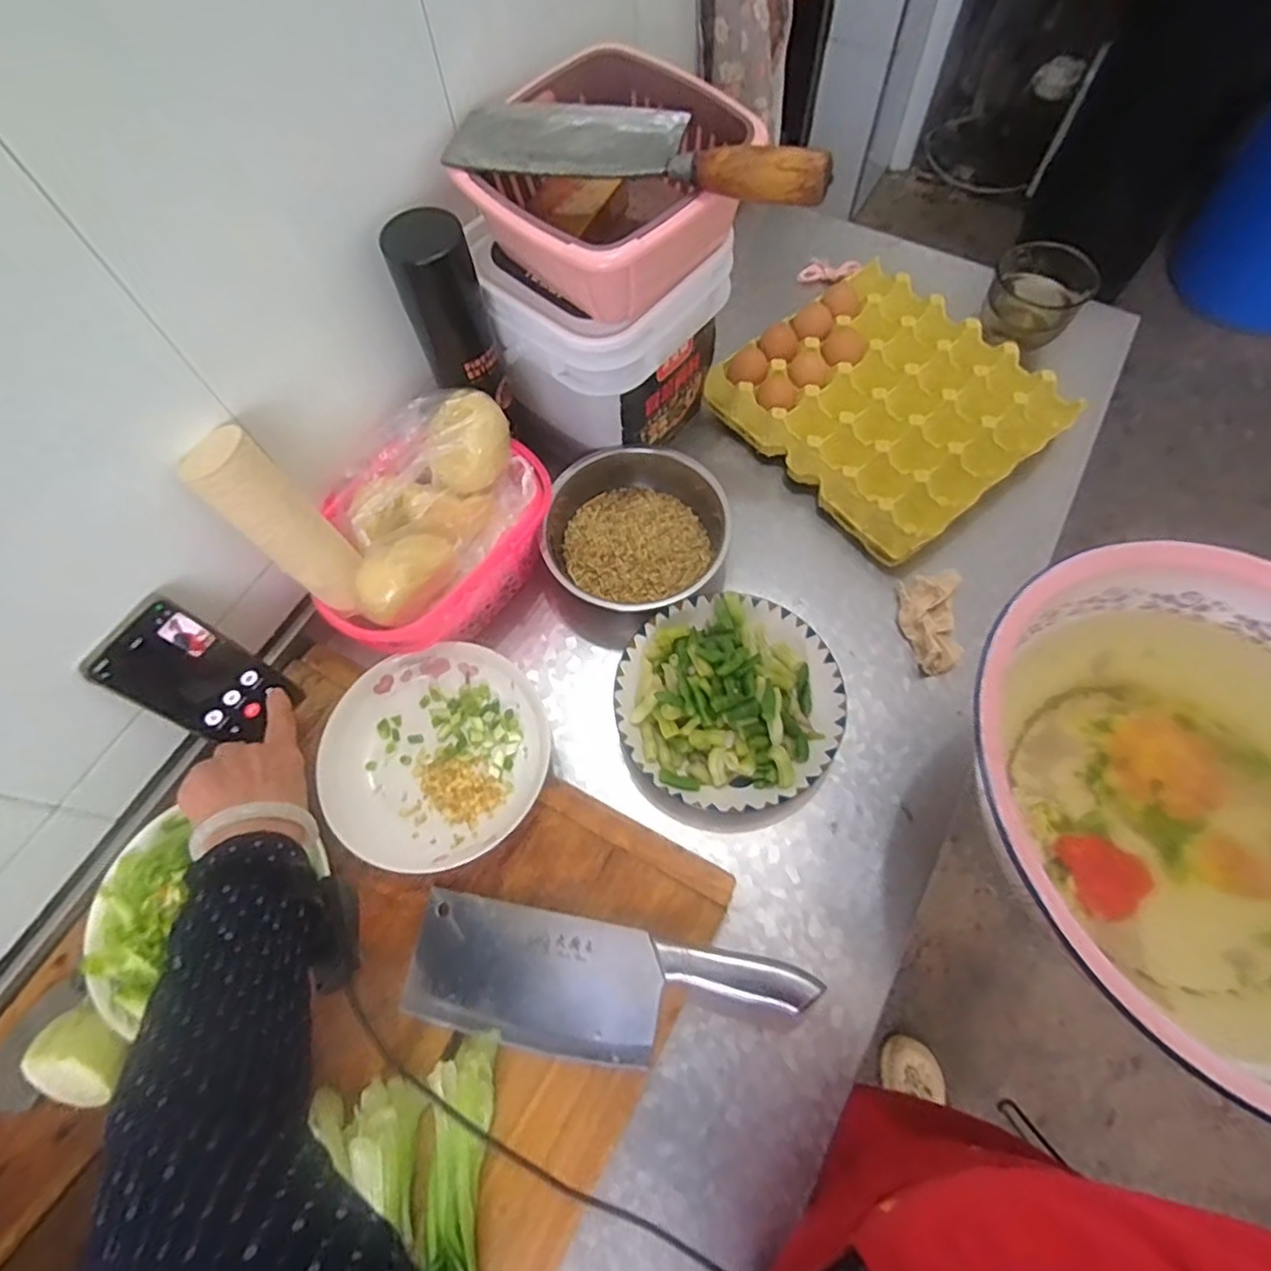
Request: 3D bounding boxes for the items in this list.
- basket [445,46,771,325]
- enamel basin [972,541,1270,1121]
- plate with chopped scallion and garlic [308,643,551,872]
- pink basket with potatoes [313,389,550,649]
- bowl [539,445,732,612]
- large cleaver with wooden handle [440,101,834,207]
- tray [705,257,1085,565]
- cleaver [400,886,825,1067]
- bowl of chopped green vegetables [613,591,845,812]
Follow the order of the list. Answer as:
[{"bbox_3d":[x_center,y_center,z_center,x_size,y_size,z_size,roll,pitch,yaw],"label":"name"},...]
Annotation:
[{"bbox_3d":[-0.021,-0.364,0.544,0.210,0.081,0.198,38,73,16],"label":"basket"},{"bbox_3d":[0.361,0.097,0.397,0.327,0.111,0.317,-1,67,2],"label":"enamel basin"},{"bbox_3d":[-0.173,0.100,0.570,0.192,0.027,0.182,-1,67,2],"label":"plate with chopped scallion and garlic"},{"bbox_3d":[-0.180,-0.092,0.603,0.218,0.153,0.150,-40,71,-14],"label":"pink basket with potatoes"},{"bbox_3d":[0.002,-0.116,0.672,0.177,0.068,0.179,-1,67,2],"label":"bowl"},{"bbox_3d":[0.005,-0.379,0.501,0.295,0.046,0.105,16,69,9],"label":"large cleaver with wooden handle"},{"bbox_3d":[0.275,-0.252,0.722,0.270,0.053,0.291,-37,71,-13],"label":"tray"},{"bbox_3d":[-0.027,0.265,0.495,0.298,0.026,0.090,9,68,6],"label":"cleaver"},{"bbox_3d":[0.083,0.054,0.597,0.192,0.059,0.193,-1,67,2],"label":"bowl of chopped green vegetables"}]

